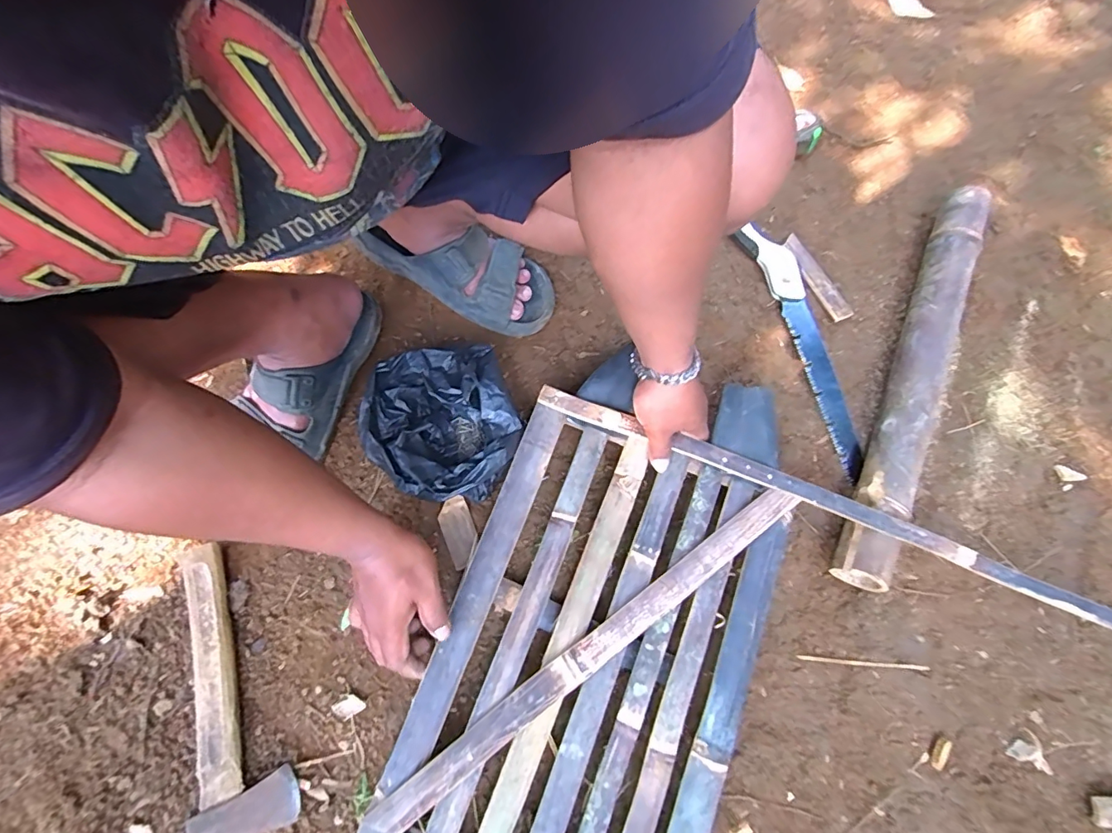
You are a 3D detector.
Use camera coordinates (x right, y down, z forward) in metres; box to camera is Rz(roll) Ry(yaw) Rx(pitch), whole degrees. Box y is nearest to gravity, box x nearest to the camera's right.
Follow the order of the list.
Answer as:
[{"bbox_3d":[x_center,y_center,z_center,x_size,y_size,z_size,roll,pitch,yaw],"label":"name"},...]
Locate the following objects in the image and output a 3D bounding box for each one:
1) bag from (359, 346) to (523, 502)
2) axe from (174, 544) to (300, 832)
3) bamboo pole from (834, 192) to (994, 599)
[{"bbox_3d":[-0.128,0.015,0.557,0.158,0.080,0.162,-16,70,-5],"label":"bag"},{"bbox_3d":[-0.332,0.264,0.481,0.083,0.028,0.270,-25,71,-9],"label":"axe"},{"bbox_3d":[0.449,-0.061,0.596,0.079,0.060,0.565,25,71,10],"label":"bamboo pole"}]

